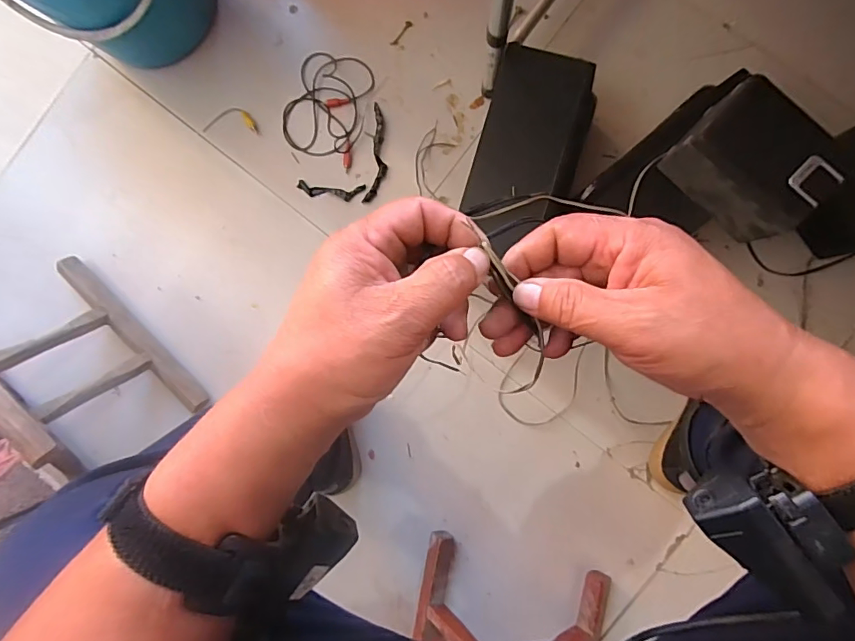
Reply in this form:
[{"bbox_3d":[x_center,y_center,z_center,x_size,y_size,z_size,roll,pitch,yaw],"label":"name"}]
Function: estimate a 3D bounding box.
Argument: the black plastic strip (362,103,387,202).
[{"bbox_3d":[-0.076,-0.257,0.745,0.029,0.007,0.149,8,90,4],"label":"black plastic strip"}]

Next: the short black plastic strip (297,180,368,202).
[{"bbox_3d":[-0.150,-0.202,0.749,0.106,0.004,0.027,6,90,4],"label":"short black plastic strip"}]

